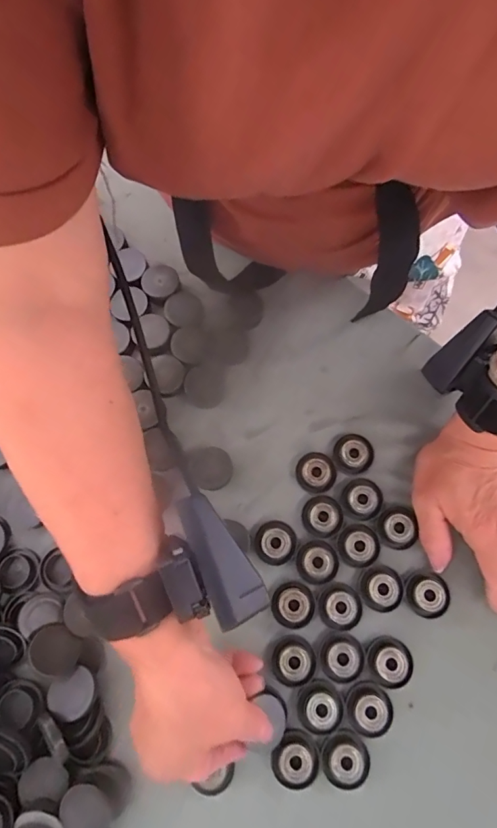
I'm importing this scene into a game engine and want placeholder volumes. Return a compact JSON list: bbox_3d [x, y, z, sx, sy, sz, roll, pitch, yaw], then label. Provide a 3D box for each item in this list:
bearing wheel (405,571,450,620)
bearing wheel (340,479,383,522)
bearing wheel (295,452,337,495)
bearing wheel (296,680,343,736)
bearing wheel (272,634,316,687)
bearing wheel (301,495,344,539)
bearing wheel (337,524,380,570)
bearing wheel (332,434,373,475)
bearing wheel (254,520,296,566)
[{"bbox_3d":[0.132,0.134,0.319,0.031,0.012,0.029,0,75,1],"label":"bearing wheel"},{"bbox_3d":[0.089,0.067,0.339,0.030,0.012,0.031,0,75,1],"label":"bearing wheel"},{"bbox_3d":[0.054,0.047,0.343,0.031,0.009,0.030,0,75,1],"label":"bearing wheel"},{"bbox_3d":[0.050,0.205,0.300,0.031,0.007,0.031,0,75,1],"label":"bearing wheel"},{"bbox_3d":[0.032,0.179,0.311,0.031,0.012,0.030,0,75,1],"label":"bearing wheel"},{"bbox_3d":[0.058,0.079,0.334,0.031,0.006,0.030,0,75,1],"label":"bearing wheel"},{"bbox_3d":[0.084,0.100,0.330,0.030,0.007,0.031,0,75,1],"label":"bearing wheel"},{"bbox_3d":[0.084,0.032,0.346,0.030,0.007,0.030,0,75,1],"label":"bearing wheel"},{"bbox_3d":[0.020,0.099,0.331,0.030,0.009,0.032,0,75,1],"label":"bearing wheel"}]

